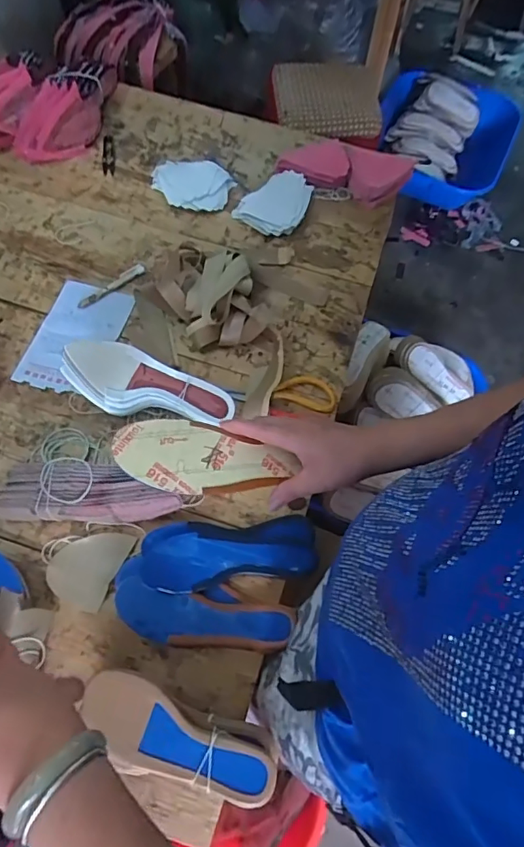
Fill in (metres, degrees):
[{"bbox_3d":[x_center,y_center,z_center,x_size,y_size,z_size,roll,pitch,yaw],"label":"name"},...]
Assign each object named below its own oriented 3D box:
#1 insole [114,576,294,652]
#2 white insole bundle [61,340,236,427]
[{"bbox_3d":[-0.078,0.257,0.676,0.227,0.020,0.068,10,65,1],"label":"insole"},{"bbox_3d":[-0.157,-0.054,0.744,0.245,0.092,0.086,16,65,-15],"label":"white insole bundle"}]

